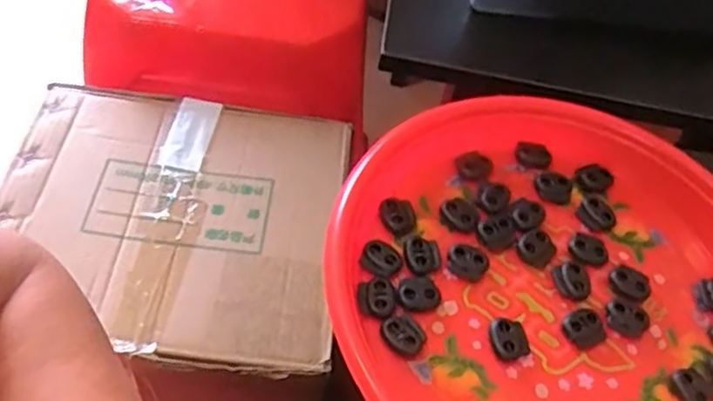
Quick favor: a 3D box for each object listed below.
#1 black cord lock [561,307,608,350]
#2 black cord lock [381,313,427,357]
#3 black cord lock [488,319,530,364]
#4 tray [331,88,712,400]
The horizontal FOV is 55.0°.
[{"bbox_3d":[0.115,0.063,0.342,0.021,0.008,0.018,-16,58,-20],"label":"black cord lock"},{"bbox_3d":[0.023,0.064,0.330,0.021,0.004,0.018,37,57,18],"label":"black cord lock"},{"bbox_3d":[0.075,0.068,0.334,0.018,0.009,0.019,-3,54,-11],"label":"black cord lock"},{"bbox_3d":[0.109,0.041,0.345,0.226,0.022,0.240,4,53,-6],"label":"tray"}]

